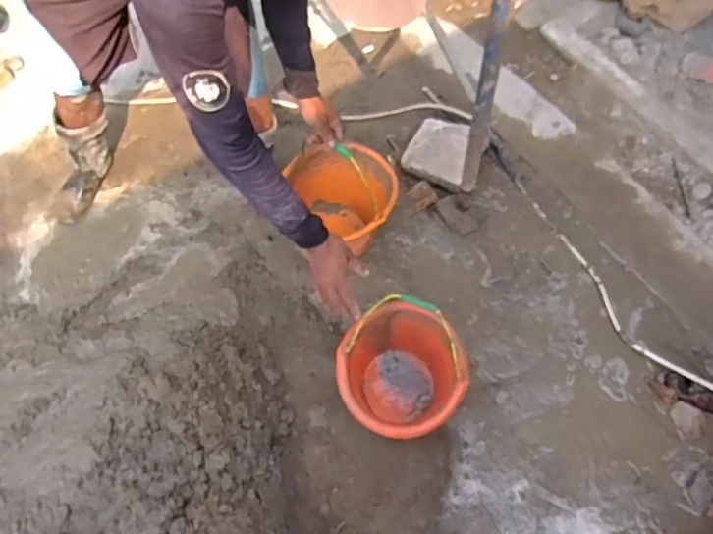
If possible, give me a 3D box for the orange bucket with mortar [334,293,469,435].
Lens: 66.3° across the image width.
[{"bbox_3d":[0.092,0.241,1.209,0.265,0.324,0.249,-1,64,1],"label":"orange bucket with mortar"}]

